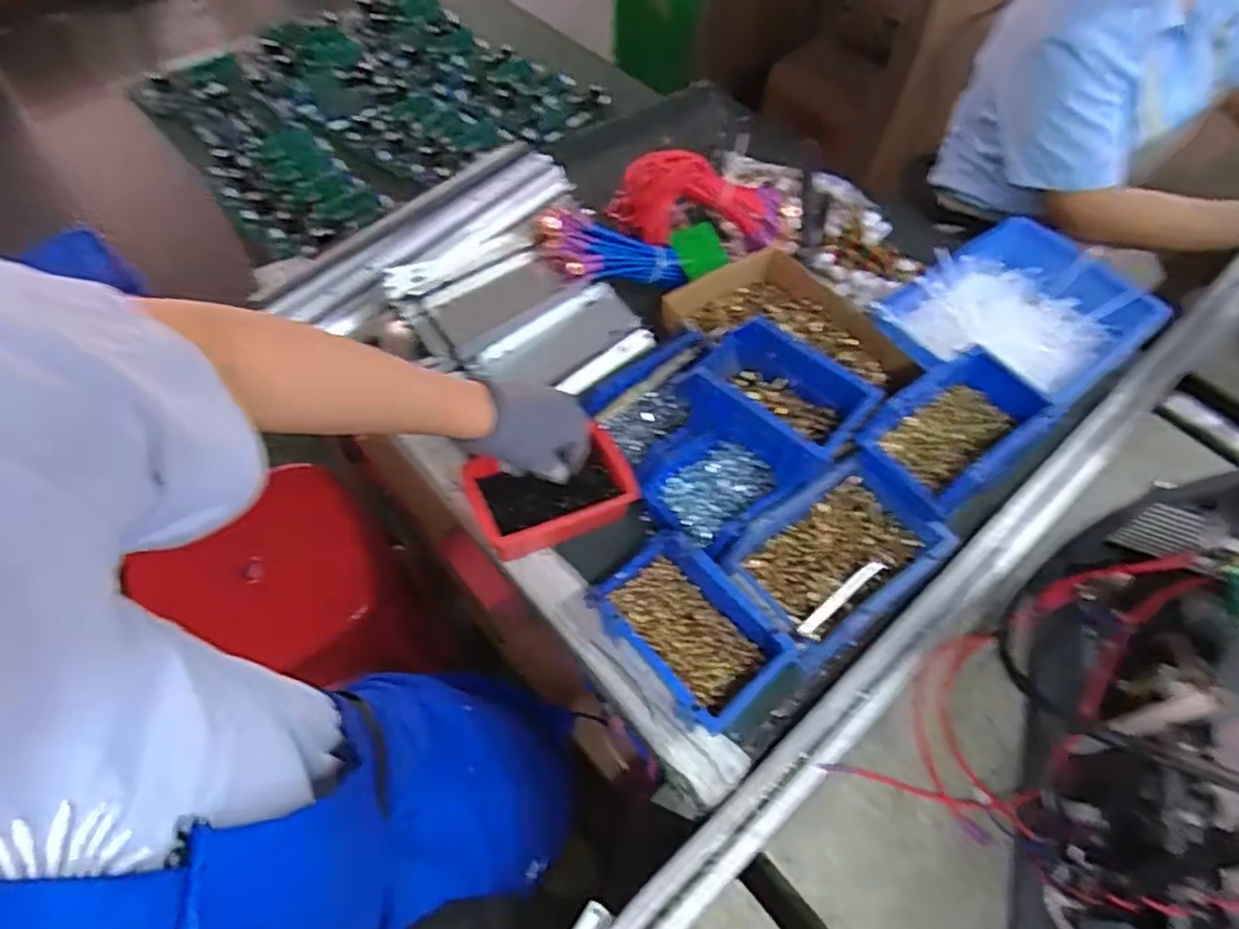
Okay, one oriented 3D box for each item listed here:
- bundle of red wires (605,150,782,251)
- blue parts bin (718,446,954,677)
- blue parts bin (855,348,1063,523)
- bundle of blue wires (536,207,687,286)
[{"bbox_3d":[0.098,-0.316,0.830,0.212,0.092,0.094,0,59,-3],"label":"bundle of red wires"},{"bbox_3d":[0.195,0.082,0.620,0.177,0.050,0.126,-32,65,-20],"label":"blue parts bin"},{"bbox_3d":[0.313,-0.032,0.640,0.158,0.066,0.108,-34,66,-21],"label":"blue parts bin"},{"bbox_3d":[-0.008,-0.234,0.779,0.174,0.034,0.075,8,56,-23],"label":"bundle of blue wires"}]

